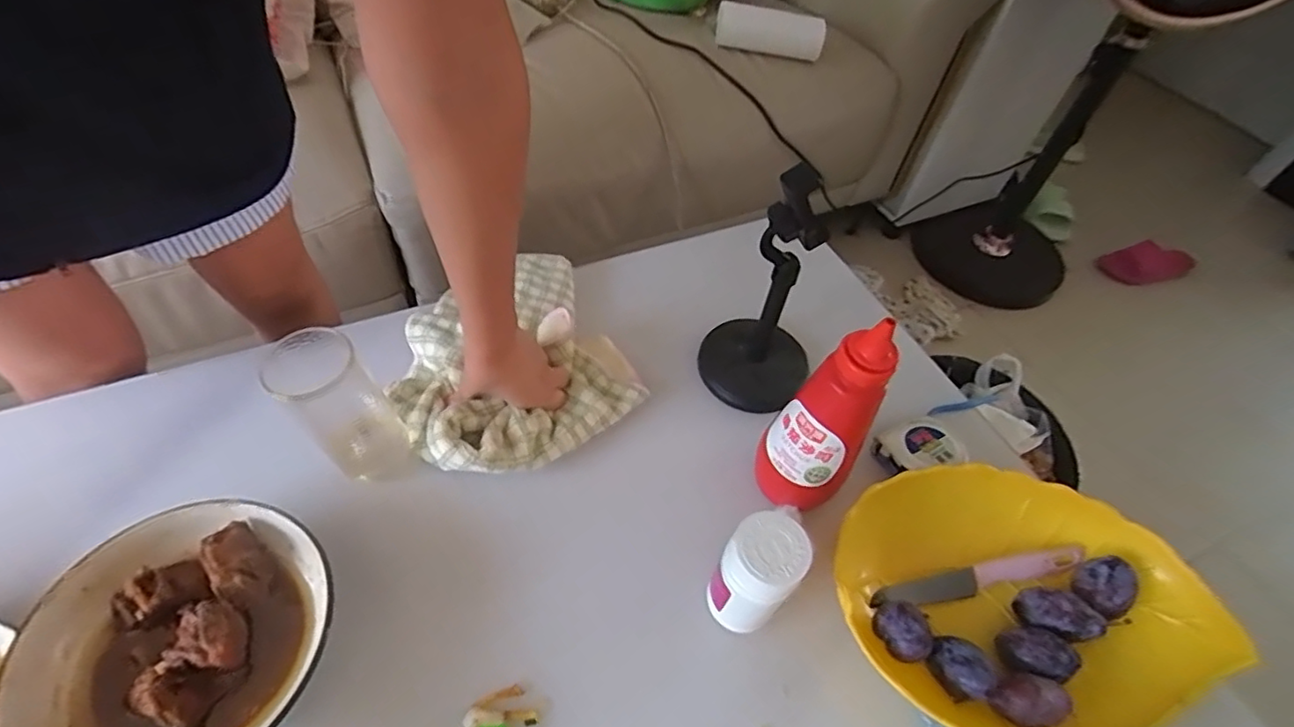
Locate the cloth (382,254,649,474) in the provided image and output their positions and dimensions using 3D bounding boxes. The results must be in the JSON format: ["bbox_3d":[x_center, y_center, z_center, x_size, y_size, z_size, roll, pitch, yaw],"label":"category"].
[{"bbox_3d":[-0.134,-0.003,0.579,0.214,0.041,0.222,-24,59,-22],"label":"cloth"}]

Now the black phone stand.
[{"bbox_3d":[0.114,-0.063,0.541,0.108,0.227,0.099,23,54,12],"label":"black phone stand"}]

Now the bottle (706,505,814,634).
[{"bbox_3d":[0.079,0.155,0.439,0.060,0.111,0.050,-36,64,-28],"label":"bottle"}]

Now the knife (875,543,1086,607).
[{"bbox_3d":[0.269,0.175,0.492,0.186,0.015,0.022,-8,54,-11],"label":"knife"}]

